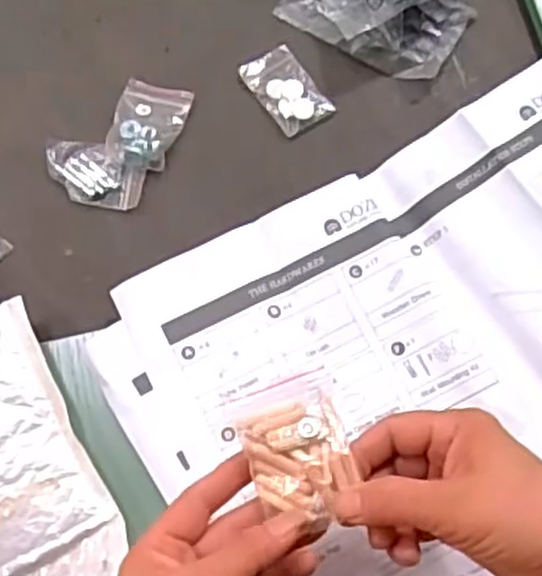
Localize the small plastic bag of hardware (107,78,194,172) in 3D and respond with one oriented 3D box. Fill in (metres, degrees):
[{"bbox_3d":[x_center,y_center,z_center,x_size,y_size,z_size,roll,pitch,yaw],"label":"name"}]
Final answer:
[{"bbox_3d":[-0.086,-0.114,0.537,0.046,0.007,0.066,16,74,6],"label":"small plastic bag of hardware"}]

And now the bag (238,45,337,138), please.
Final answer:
[{"bbox_3d":[0.011,-0.140,0.546,0.040,0.004,0.067,-33,75,-8],"label":"bag"}]

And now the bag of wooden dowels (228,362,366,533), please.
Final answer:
[{"bbox_3d":[0.014,0.080,0.385,0.050,0.011,0.073,-17,69,-5],"label":"bag of wooden dowels"}]

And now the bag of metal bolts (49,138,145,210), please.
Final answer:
[{"bbox_3d":[-0.120,-0.077,0.526,0.067,0.010,0.041,10,73,4],"label":"bag of metal bolts"}]

